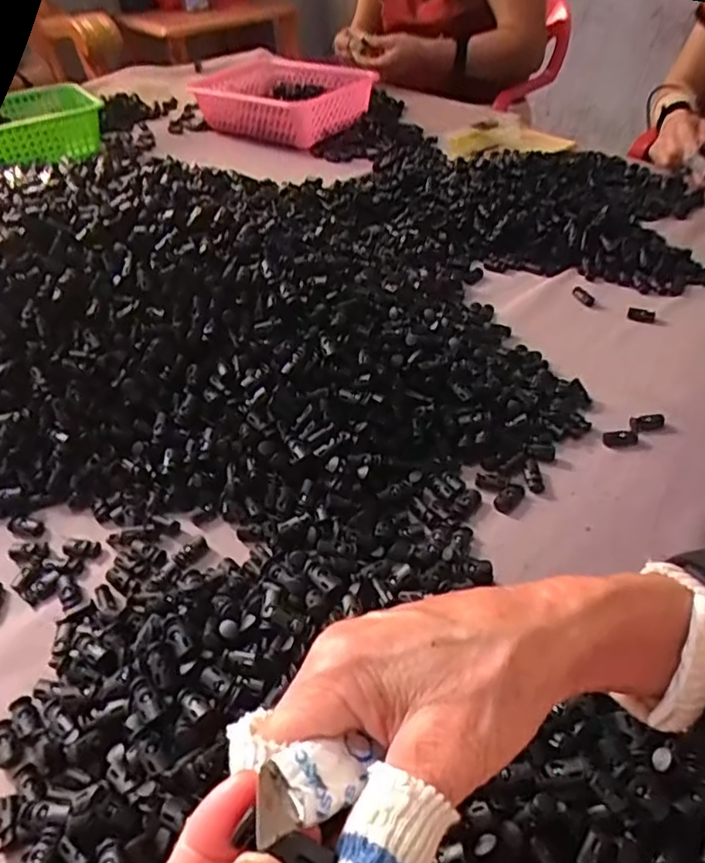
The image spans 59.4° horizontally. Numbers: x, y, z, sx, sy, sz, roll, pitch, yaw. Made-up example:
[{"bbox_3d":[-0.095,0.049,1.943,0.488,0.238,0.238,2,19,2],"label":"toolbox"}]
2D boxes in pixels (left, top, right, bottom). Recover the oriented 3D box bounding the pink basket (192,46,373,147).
[{"bbox_3d":[-0.119,-0.565,1.073,0.282,0.090,0.186,32,54,31],"label":"pink basket"}]

